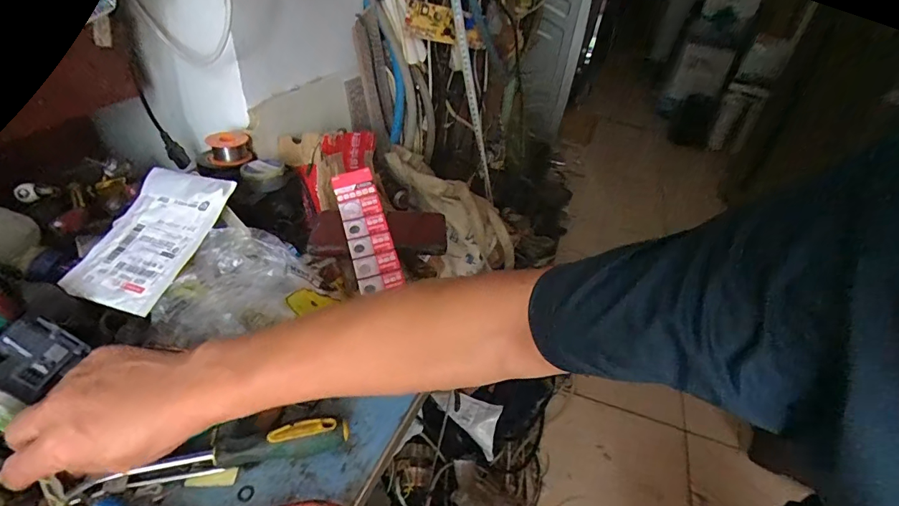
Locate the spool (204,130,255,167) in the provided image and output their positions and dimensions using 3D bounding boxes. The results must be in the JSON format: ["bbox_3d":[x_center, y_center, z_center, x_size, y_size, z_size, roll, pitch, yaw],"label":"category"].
[{"bbox_3d":[-0.309,-0.149,0.619,0.058,0.034,0.048,-11,41,-22],"label":"spool"}]

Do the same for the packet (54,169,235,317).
[{"bbox_3d":[-0.311,-0.020,0.461,0.111,0.012,0.164,11,58,12],"label":"packet"}]

